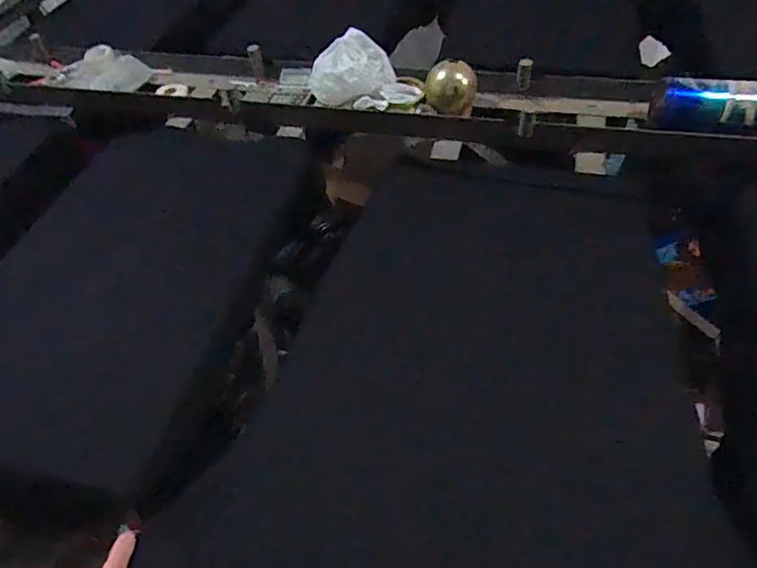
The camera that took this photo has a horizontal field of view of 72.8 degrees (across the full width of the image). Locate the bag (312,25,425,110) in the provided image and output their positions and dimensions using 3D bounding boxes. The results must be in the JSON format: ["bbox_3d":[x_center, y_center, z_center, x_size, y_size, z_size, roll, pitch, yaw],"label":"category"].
[{"bbox_3d":[-0.031,-0.398,0.978,0.247,0.114,0.100,11,53,14],"label":"bag"}]

